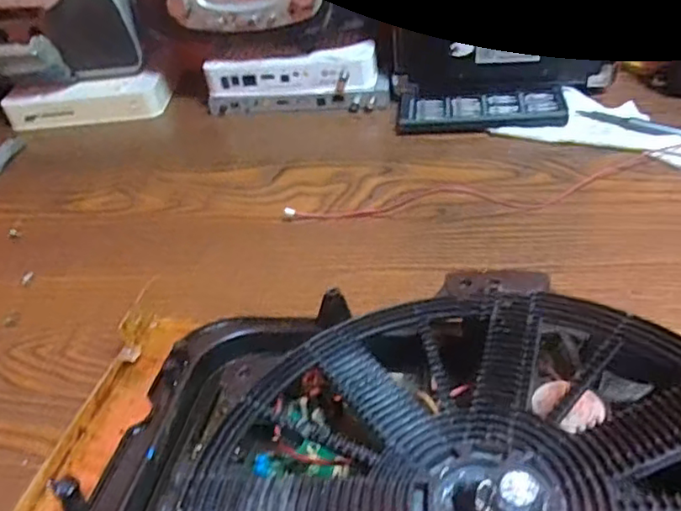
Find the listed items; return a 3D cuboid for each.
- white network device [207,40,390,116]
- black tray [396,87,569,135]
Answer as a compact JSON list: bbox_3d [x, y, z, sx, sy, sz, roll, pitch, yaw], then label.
[{"bbox_3d":[-0.045,-0.176,0.622,0.182,0.052,0.031,-4,42,4],"label":"white network device"},{"bbox_3d":[0.133,-0.137,0.584,0.153,0.016,0.059,2,43,10],"label":"black tray"}]

